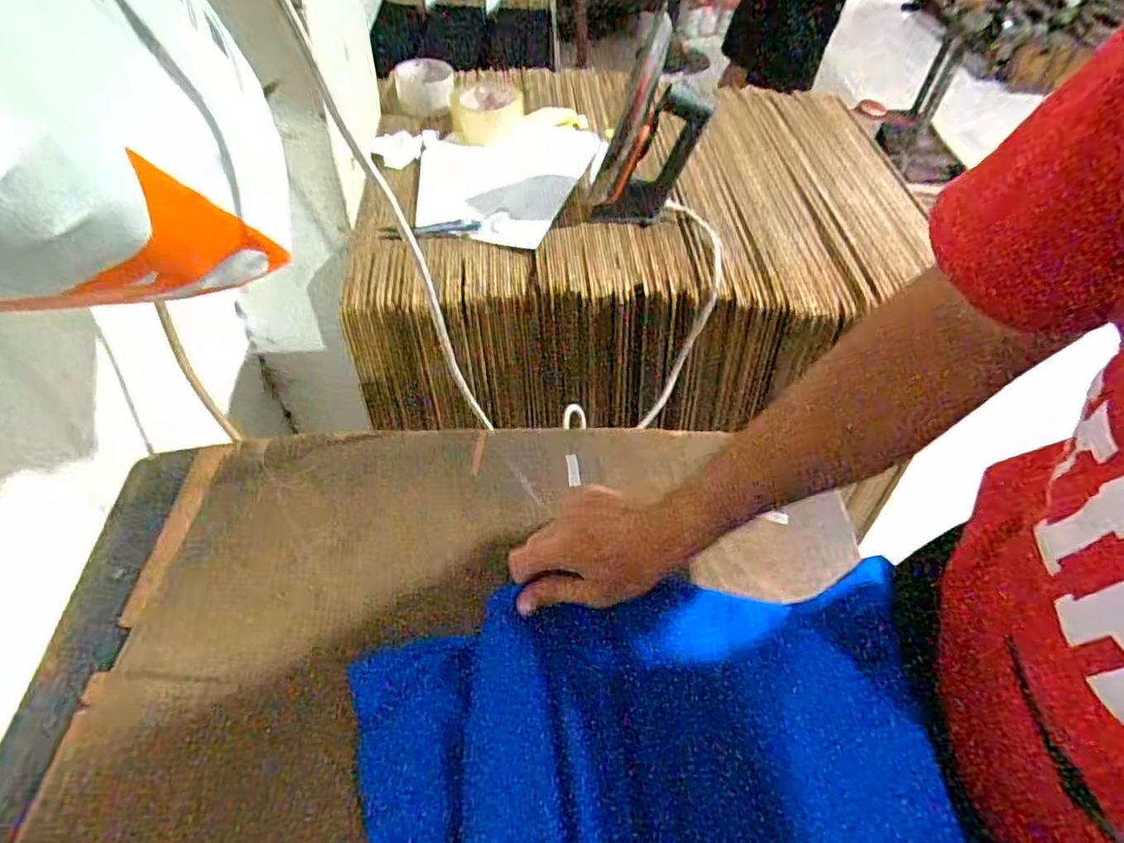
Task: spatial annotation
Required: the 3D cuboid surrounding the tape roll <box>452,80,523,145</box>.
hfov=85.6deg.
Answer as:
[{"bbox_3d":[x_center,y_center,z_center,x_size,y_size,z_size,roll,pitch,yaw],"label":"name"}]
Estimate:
[{"bbox_3d":[-0.111,-0.450,0.889,0.096,0.064,0.099,2,51,-2],"label":"tape roll"}]

